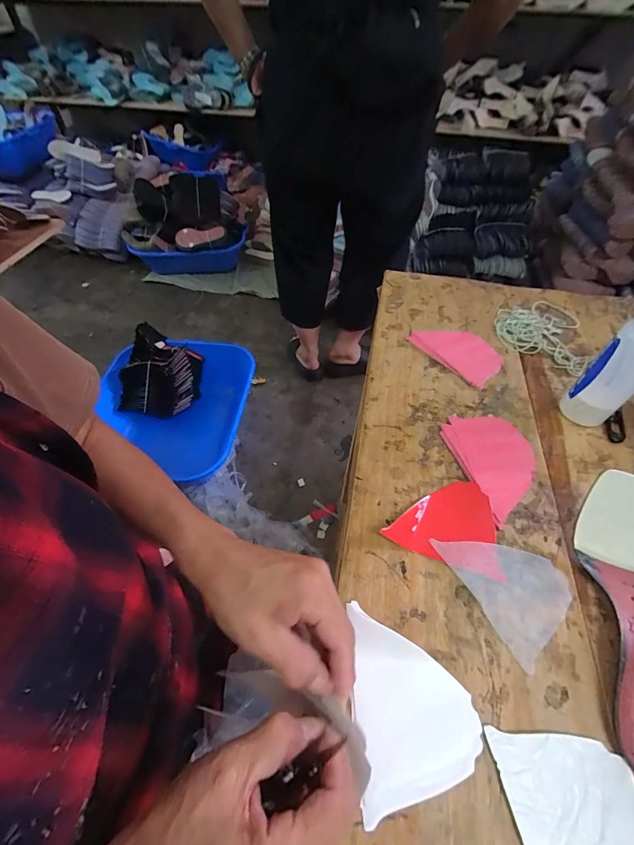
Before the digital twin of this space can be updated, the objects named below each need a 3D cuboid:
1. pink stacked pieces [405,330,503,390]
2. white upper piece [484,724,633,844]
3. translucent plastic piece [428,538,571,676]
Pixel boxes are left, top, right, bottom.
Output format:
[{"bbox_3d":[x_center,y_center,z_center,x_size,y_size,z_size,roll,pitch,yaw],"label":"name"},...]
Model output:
[{"bbox_3d":[0.229,-0.119,0.569,0.090,0.010,0.134,-32,60,-24],"label":"pink stacked pieces"},{"bbox_3d":[0.195,0.284,0.269,0.101,0.007,0.081,-5,53,-6],"label":"white upper piece"},{"bbox_3d":[0.199,0.158,0.364,0.099,0.005,0.122,-23,57,-19],"label":"translucent plastic piece"}]

